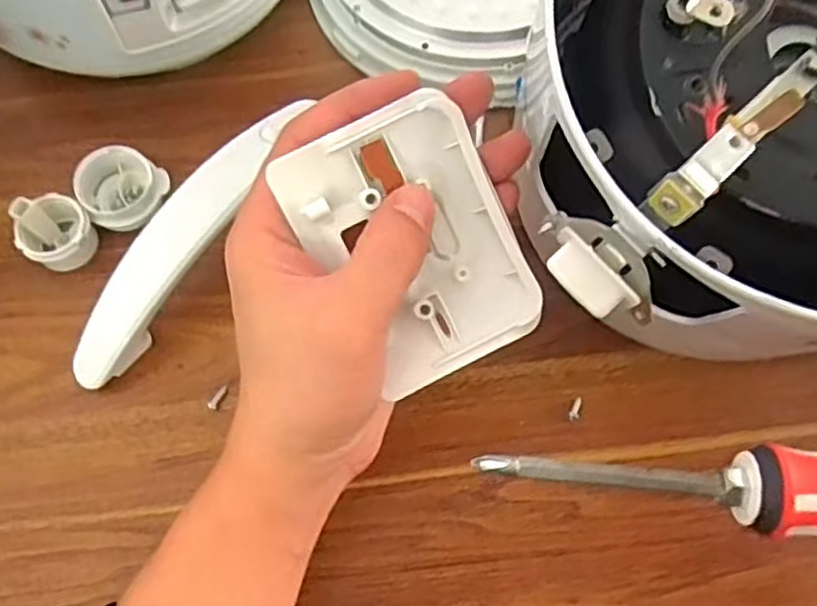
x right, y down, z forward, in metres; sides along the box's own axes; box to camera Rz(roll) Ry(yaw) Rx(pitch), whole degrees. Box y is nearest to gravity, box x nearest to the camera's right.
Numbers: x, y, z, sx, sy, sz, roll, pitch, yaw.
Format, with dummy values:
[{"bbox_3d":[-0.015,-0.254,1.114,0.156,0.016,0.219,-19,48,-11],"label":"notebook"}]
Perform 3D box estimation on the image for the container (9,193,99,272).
[{"bbox_3d":[-0.175,-0.035,0.356,0.030,0.032,0.033,0,70,0],"label":"container"}]

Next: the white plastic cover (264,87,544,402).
[{"bbox_3d":[0.003,-0.021,0.267,0.069,0.018,0.096,-30,101,-8],"label":"white plastic cover"}]

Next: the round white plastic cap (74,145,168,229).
[{"bbox_3d":[-0.148,-0.056,0.369,0.041,0.024,0.040,0,70,0],"label":"round white plastic cap"}]

